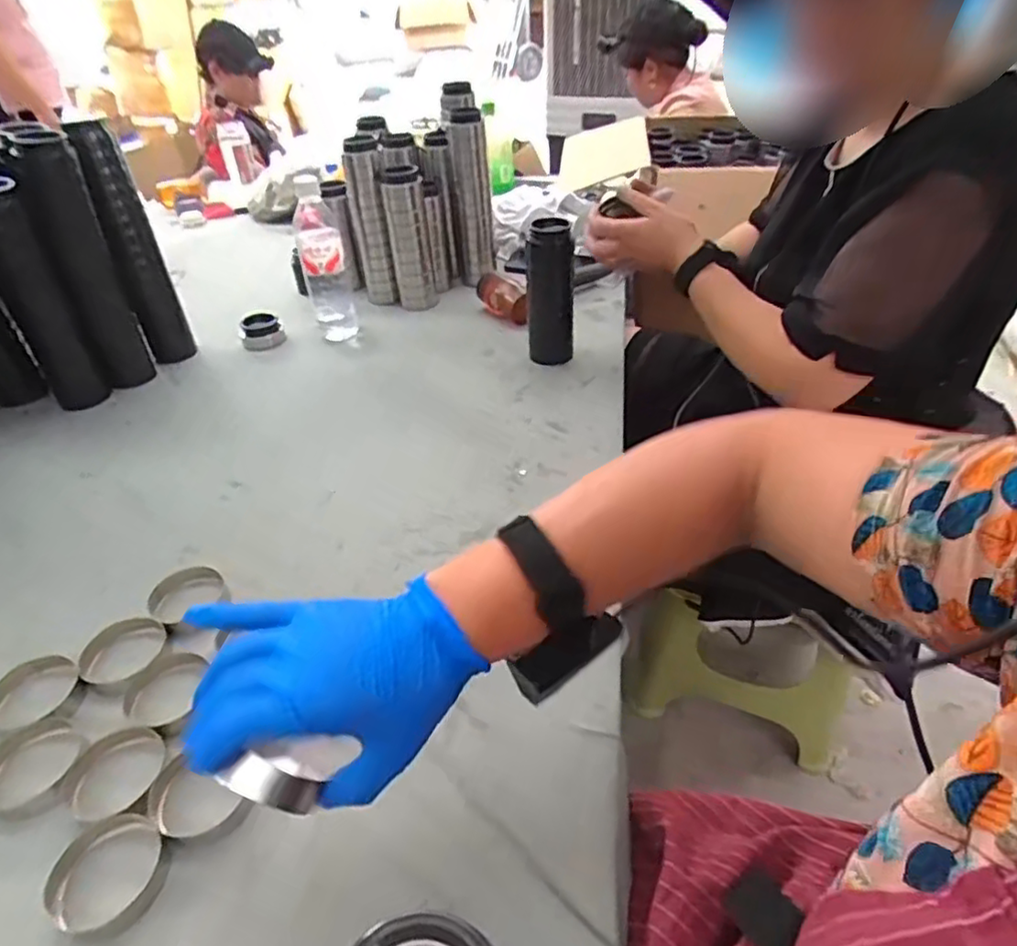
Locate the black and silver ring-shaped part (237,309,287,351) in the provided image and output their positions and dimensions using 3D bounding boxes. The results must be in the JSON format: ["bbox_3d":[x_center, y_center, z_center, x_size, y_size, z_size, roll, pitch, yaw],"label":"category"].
[{"bbox_3d":[-0.390,-0.224,1.011,0.066,0.046,0.051,-14,38,-15],"label":"black and silver ring-shaped part"}]

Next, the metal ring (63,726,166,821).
[{"bbox_3d":[-0.286,0.217,0.464,0.057,0.017,0.066,21,43,29],"label":"metal ring"}]

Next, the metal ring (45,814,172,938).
[{"bbox_3d":[-0.250,0.251,0.401,0.062,0.019,0.065,-2,36,1],"label":"metal ring"}]

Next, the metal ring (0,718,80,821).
[{"bbox_3d":[-0.340,0.211,0.459,0.067,0.016,0.065,-2,36,1],"label":"metal ring"}]

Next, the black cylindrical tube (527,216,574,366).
[{"bbox_3d":[0.057,-0.243,0.875,0.064,0.191,0.049,1,37,5],"label":"black cylindrical tube"}]

